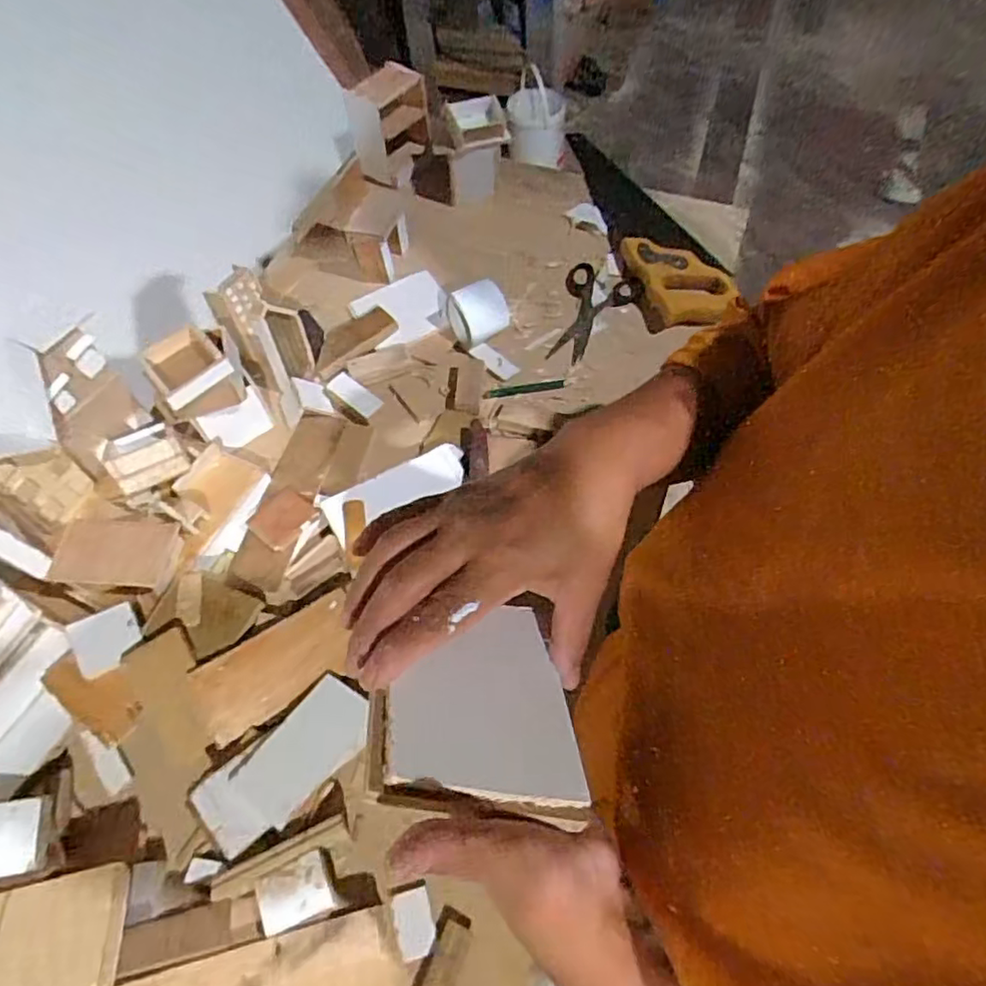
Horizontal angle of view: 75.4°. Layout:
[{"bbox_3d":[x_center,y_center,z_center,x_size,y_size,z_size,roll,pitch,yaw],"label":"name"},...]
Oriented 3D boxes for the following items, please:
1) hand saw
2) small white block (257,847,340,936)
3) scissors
[{"bbox_3d":[0.189,-0.346,0.797,0.104,0.028,0.397,-11,60,-2],"label":"hand saw"},{"bbox_3d":[-0.130,0.263,0.423,0.048,0.008,0.037,-20,61,-7],"label":"small white block"},{"bbox_3d":[0.117,-0.206,0.721,0.088,0.017,0.166,13,62,11],"label":"scissors"}]

